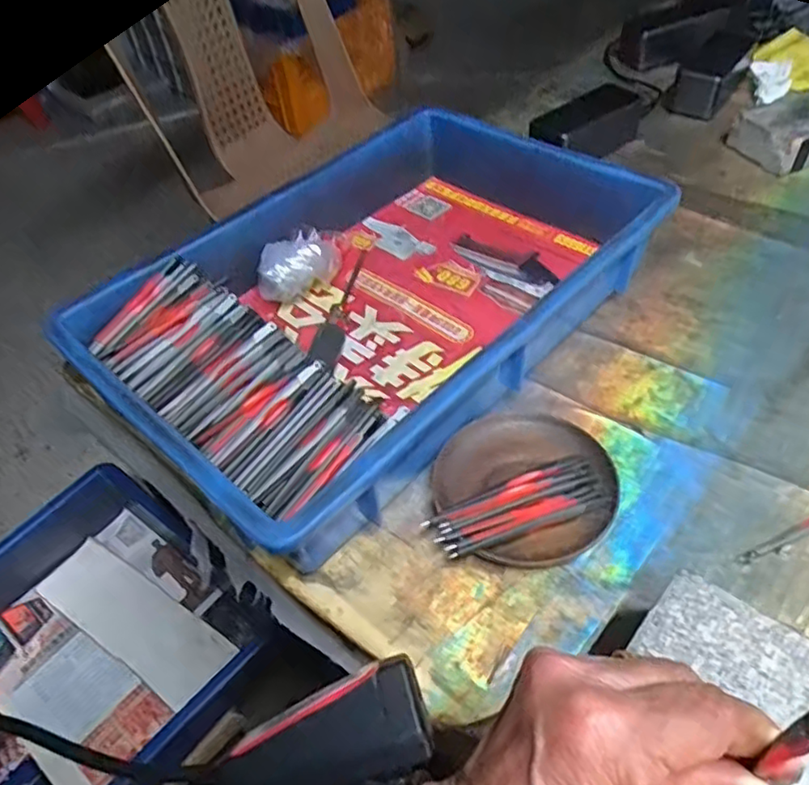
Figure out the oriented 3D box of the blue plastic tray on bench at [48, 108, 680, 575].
[{"bbox_3d":[-0.007,-0.090,0.509,0.272,0.076,0.426,34,60,30],"label":"blue plastic tray on bench"}]

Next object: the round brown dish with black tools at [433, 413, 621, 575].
[{"bbox_3d":[0.080,0.056,0.410,0.110,0.018,0.120,-3,49,3],"label":"round brown dish with black tools"}]

